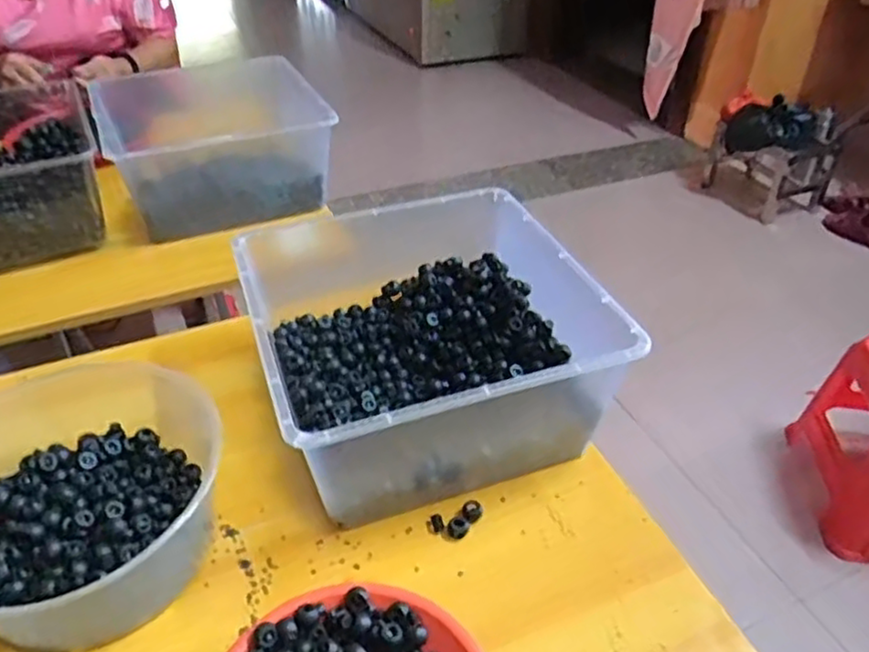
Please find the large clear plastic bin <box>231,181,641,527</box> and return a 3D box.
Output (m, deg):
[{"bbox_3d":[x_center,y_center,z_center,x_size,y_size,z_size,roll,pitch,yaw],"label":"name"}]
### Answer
[{"bbox_3d":[-0.013,0.022,0.673,0.301,0.148,0.292,-13,40,-16],"label":"large clear plastic bin"}]

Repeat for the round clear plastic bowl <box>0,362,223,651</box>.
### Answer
[{"bbox_3d":[-0.302,0.134,0.563,0.224,0.110,0.230,0,39,0],"label":"round clear plastic bowl"}]

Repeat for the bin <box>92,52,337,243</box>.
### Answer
[{"bbox_3d":[-0.306,-0.254,0.966,0.282,0.147,0.224,-17,42,-21],"label":"bin"}]

